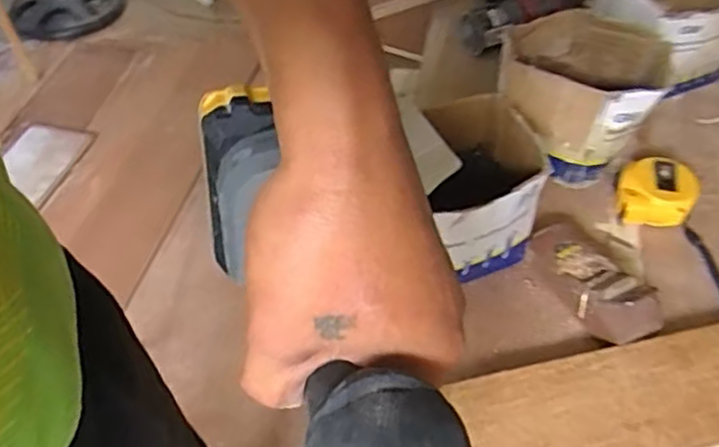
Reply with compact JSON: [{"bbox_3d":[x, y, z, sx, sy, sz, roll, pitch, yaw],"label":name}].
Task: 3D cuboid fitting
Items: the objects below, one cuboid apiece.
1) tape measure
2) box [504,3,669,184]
[{"bbox_3d":[0.249,-0.028,0.564,0.063,0.030,0.054,-1,48,0],"label":"tape measure"},{"bbox_3d":[0.194,-0.117,0.603,0.139,0.093,0.140,22,53,20],"label":"box"}]

